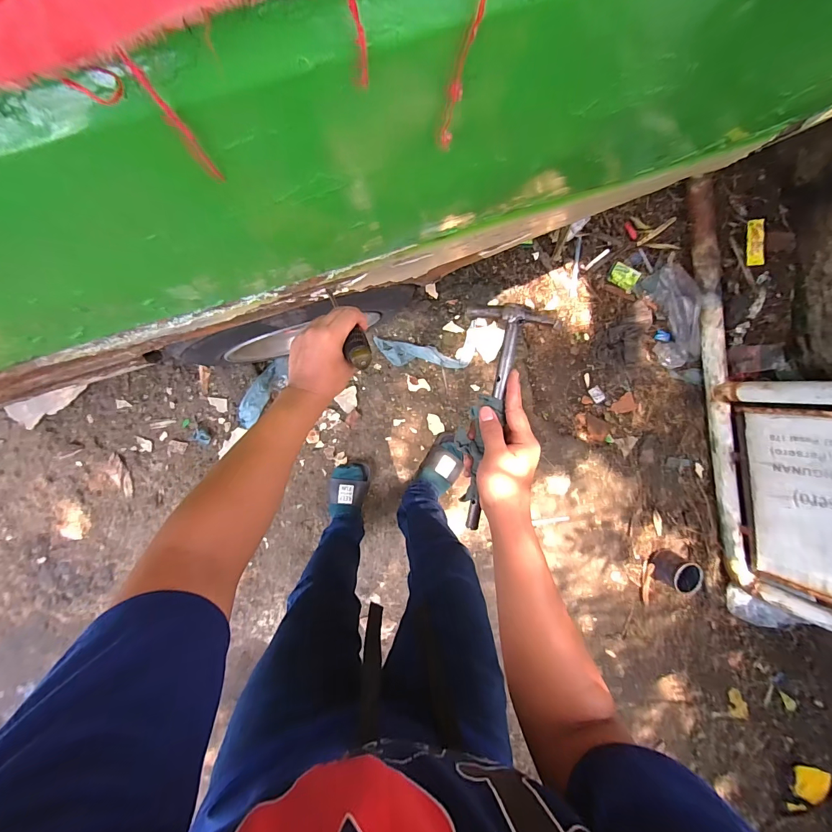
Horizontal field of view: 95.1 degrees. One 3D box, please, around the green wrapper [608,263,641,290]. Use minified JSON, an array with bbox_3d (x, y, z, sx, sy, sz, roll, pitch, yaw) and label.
[{"bbox_3d":[0.633,-0.424,1.158,0.086,0.014,0.059,24,93,-10],"label":"green wrapper"}]

